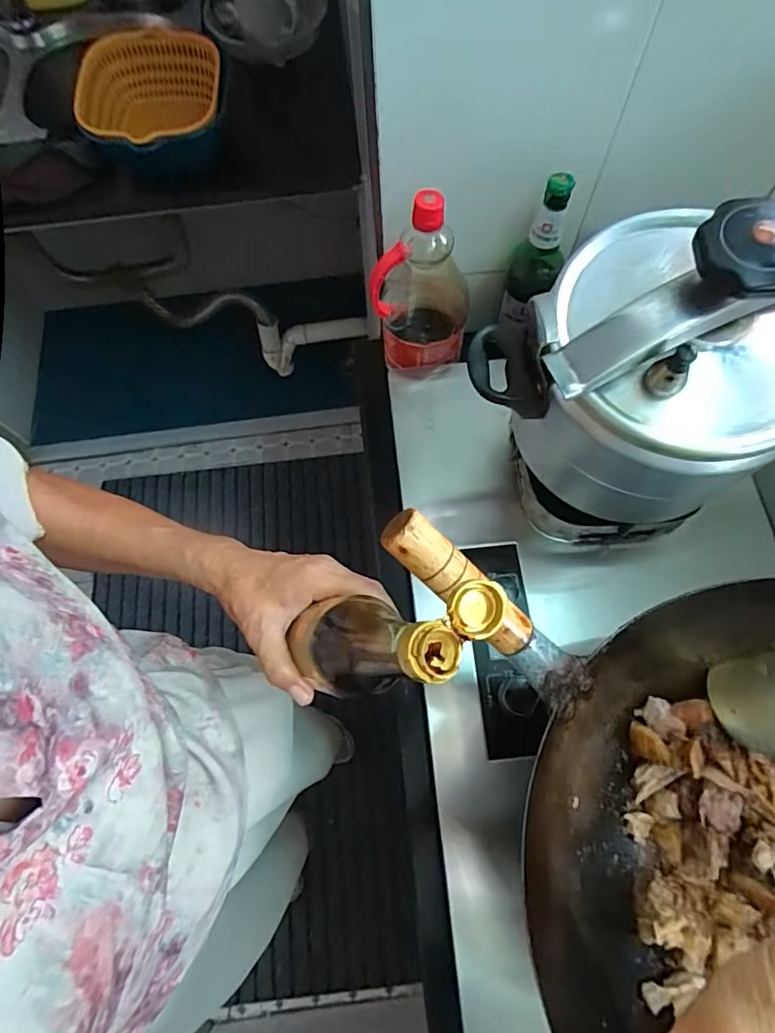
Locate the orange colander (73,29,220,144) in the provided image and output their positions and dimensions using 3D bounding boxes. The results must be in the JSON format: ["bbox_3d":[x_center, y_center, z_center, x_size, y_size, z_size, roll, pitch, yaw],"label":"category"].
[{"bbox_3d":[-0.335,-0.590,0.761,0.188,0.101,0.191,-8,70,-1],"label":"orange colander"}]

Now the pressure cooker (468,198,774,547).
[{"bbox_3d":[0.233,-0.131,0.496,0.248,0.323,0.214,32,74,13],"label":"pressure cooker"}]

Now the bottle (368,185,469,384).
[{"bbox_3d":[0.042,-0.284,0.652,0.111,0.232,0.104,12,71,6],"label":"bottle"}]

